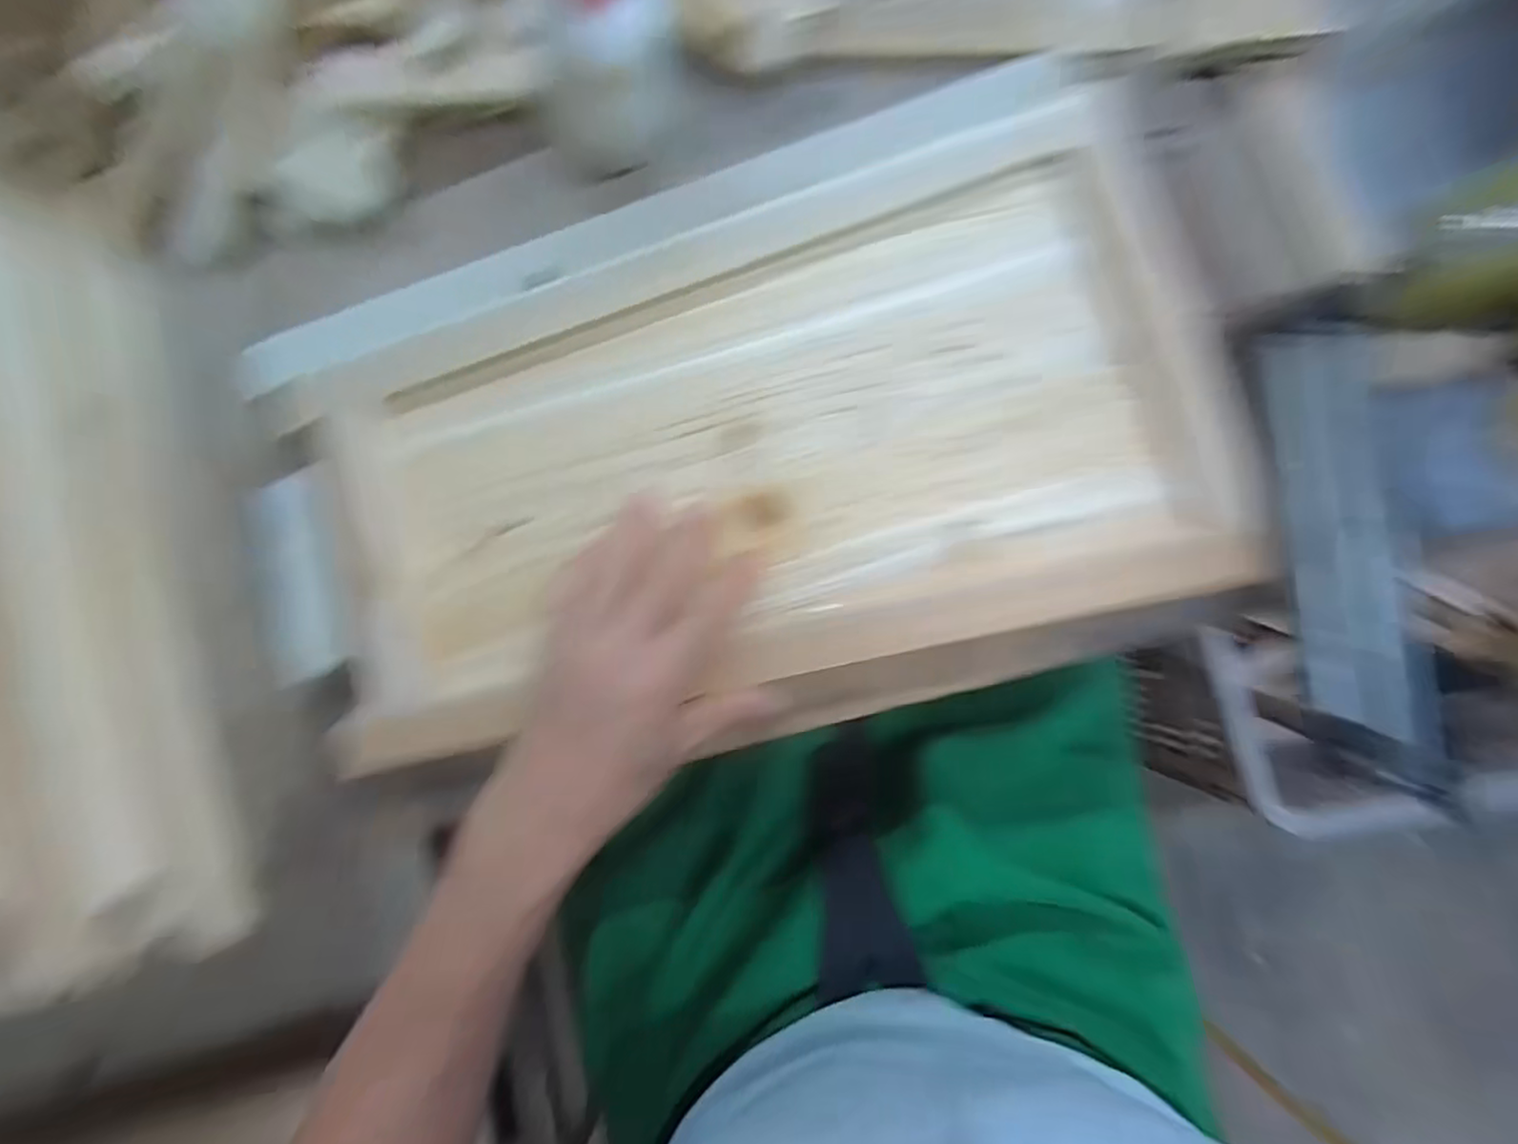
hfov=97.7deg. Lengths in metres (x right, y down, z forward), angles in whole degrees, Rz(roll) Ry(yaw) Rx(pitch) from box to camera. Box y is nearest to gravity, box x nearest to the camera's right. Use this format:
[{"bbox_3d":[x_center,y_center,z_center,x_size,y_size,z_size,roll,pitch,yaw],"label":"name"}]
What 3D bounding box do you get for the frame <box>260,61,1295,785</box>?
[{"bbox_3d":[-0.009,-0.072,0.333,0.438,0.027,0.271,-15,81,3],"label":"frame"}]

